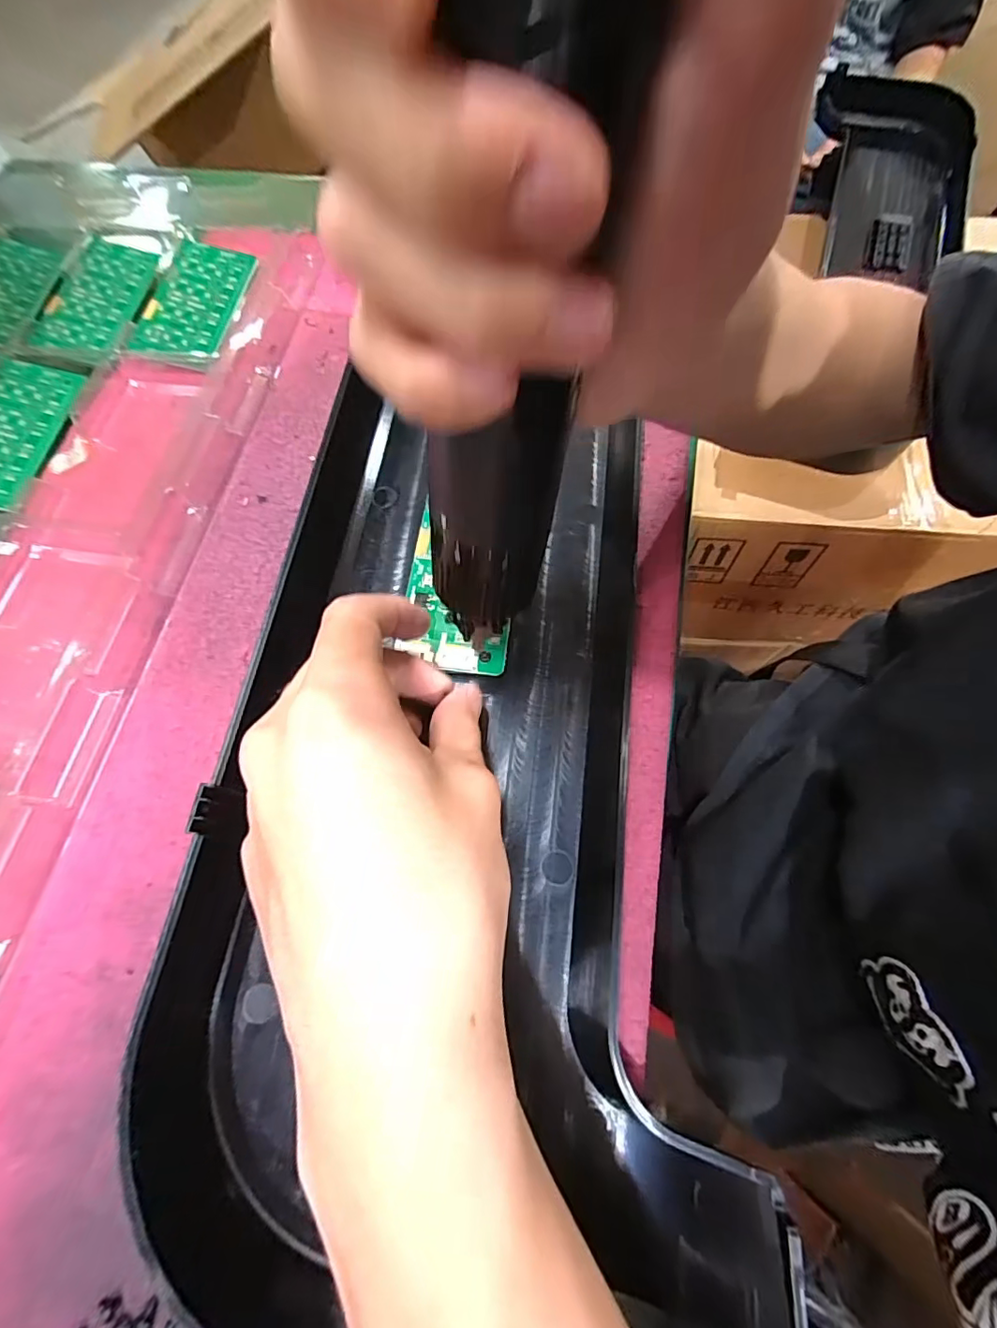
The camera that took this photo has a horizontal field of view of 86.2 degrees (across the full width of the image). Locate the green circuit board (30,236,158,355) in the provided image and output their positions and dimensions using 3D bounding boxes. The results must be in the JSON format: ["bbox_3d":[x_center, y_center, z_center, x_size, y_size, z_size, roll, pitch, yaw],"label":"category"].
[{"bbox_3d":[-0.252,-0.234,0.334,0.054,0.008,0.094,3,68,4],"label":"green circuit board"}]

